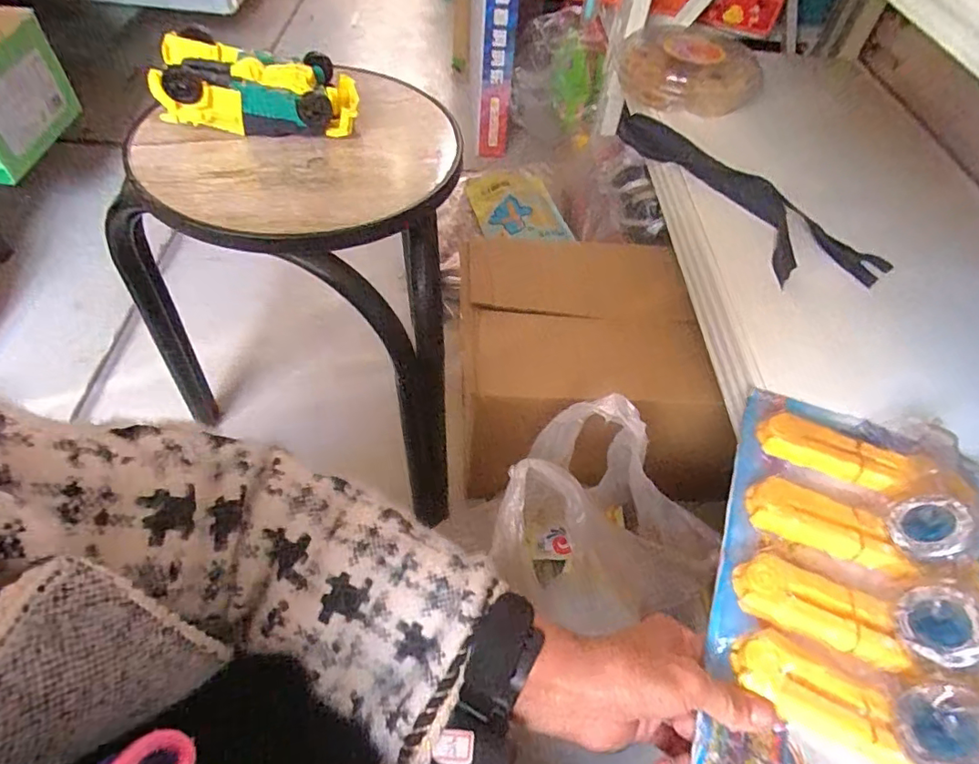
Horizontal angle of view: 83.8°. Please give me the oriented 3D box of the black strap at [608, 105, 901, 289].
[{"bbox_3d":[0.283,-0.223,0.629,0.129,0.031,0.348,-22,57,-17],"label":"black strap"}]

